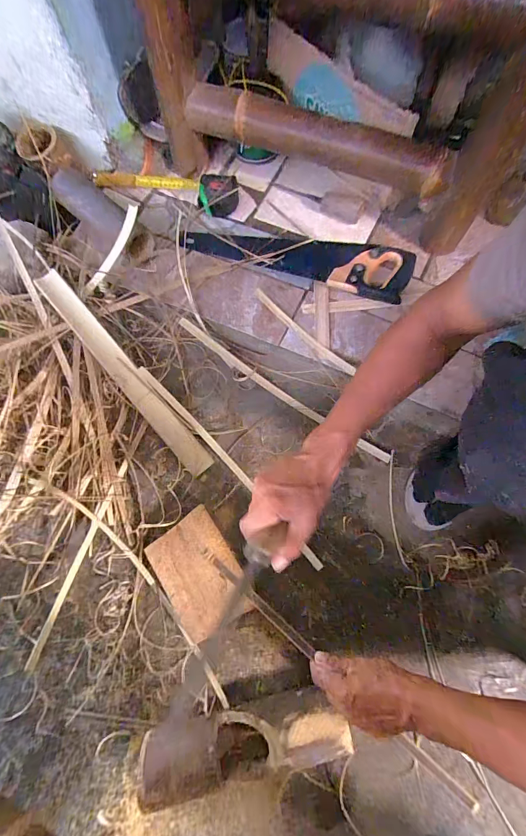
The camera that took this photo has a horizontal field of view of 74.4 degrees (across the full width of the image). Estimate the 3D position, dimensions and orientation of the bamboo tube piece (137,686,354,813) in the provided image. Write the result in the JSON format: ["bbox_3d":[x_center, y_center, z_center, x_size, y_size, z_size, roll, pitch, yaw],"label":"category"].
[{"bbox_3d":[-0.023,0.449,0.473,0.279,0.058,0.090,-10,74,-4],"label":"bamboo tube piece"}]

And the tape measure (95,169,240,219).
[{"bbox_3d":[-0.203,-0.491,0.725,0.312,0.043,0.078,17,76,6],"label":"tape measure"}]

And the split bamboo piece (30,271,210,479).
[{"bbox_3d":[-0.246,-0.081,0.617,0.046,0.022,0.445,-39,89,-9],"label":"split bamboo piece"}]

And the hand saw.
[{"bbox_3d":[0.064,-0.325,0.676,0.442,0.026,0.101,17,77,5],"label":"hand saw"}]

